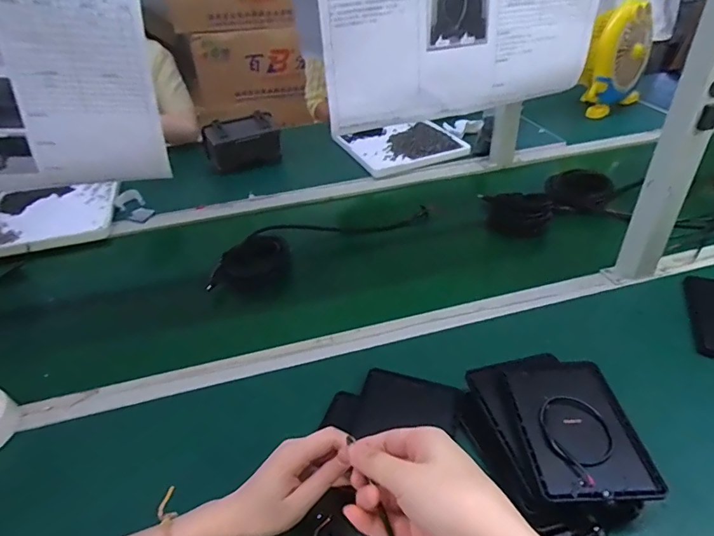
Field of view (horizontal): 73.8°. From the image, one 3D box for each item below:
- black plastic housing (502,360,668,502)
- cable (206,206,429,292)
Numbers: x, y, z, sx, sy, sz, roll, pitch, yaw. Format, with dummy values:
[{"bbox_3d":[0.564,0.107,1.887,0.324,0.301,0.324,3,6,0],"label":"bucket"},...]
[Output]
[{"bbox_3d":[0.231,0.165,0.506,0.115,0.010,0.163,-3,37,0],"label":"black plastic housing"},{"bbox_3d":[-0.066,-0.060,0.871,0.432,0.042,0.113,-20,40,-21],"label":"cable"}]

